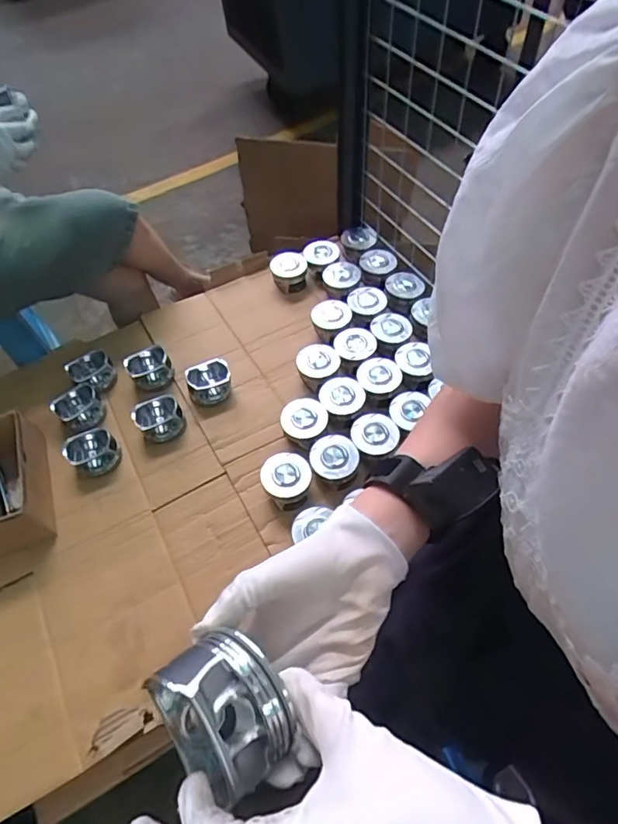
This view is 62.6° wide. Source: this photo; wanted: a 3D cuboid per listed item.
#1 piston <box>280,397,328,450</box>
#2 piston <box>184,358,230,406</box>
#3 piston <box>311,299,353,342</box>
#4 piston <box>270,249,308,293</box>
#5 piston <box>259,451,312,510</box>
[{"bbox_3d":[-0.006,0.022,0.854,0.071,0.057,0.073,-2,56,3],"label":"piston"},{"bbox_3d":[-0.178,-0.054,0.913,0.076,0.056,0.071,-2,56,3],"label":"piston"},{"bbox_3d":[0.044,-0.174,0.994,0.079,0.054,0.084,2,56,6],"label":"piston"},{"bbox_3d":[-0.037,-0.294,1.075,0.086,0.063,0.090,-2,56,3],"label":"piston"},{"bbox_3d":[-0.034,0.108,0.792,0.075,0.059,0.073,-2,56,3],"label":"piston"}]

